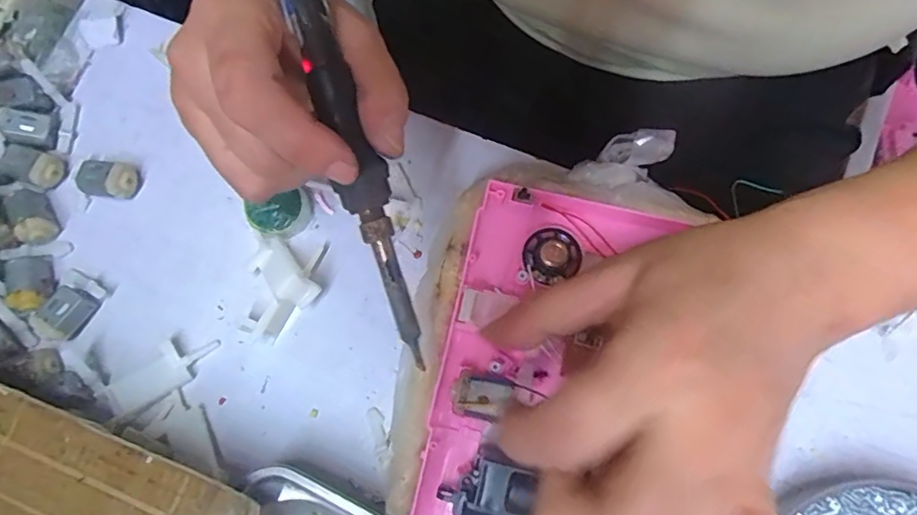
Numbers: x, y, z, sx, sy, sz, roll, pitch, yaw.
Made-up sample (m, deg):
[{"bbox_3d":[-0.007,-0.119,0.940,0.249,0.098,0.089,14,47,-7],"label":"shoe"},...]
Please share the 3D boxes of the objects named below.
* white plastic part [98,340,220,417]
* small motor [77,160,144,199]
[{"bbox_3d":[-0.153,0.058,0.280,0.055,0.007,0.022,-32,76,-22],"label":"white plastic part"},{"bbox_3d":[-0.196,-0.043,0.303,0.029,0.019,0.021,5,75,3],"label":"small motor"}]

